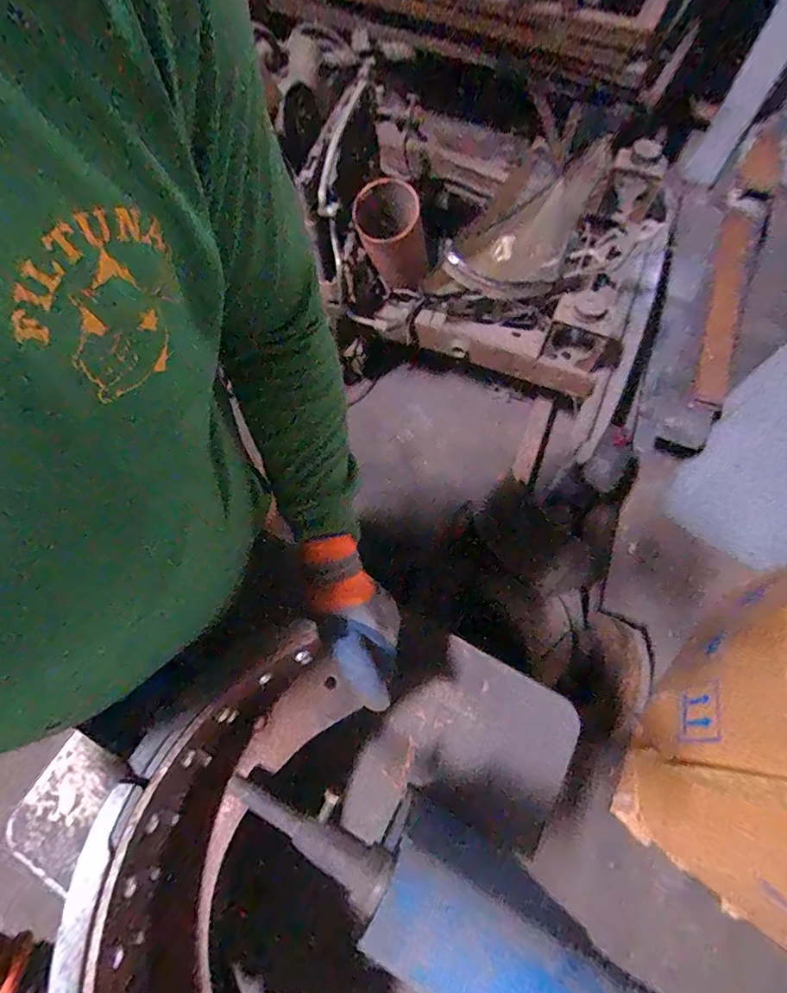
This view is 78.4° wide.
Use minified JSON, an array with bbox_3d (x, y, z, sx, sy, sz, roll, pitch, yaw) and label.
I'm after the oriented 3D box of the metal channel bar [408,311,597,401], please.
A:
[{"bbox_3d":[0.310,-0.406,1.365,0.515,0.125,0.079,23,69,10],"label":"metal channel bar"}]

